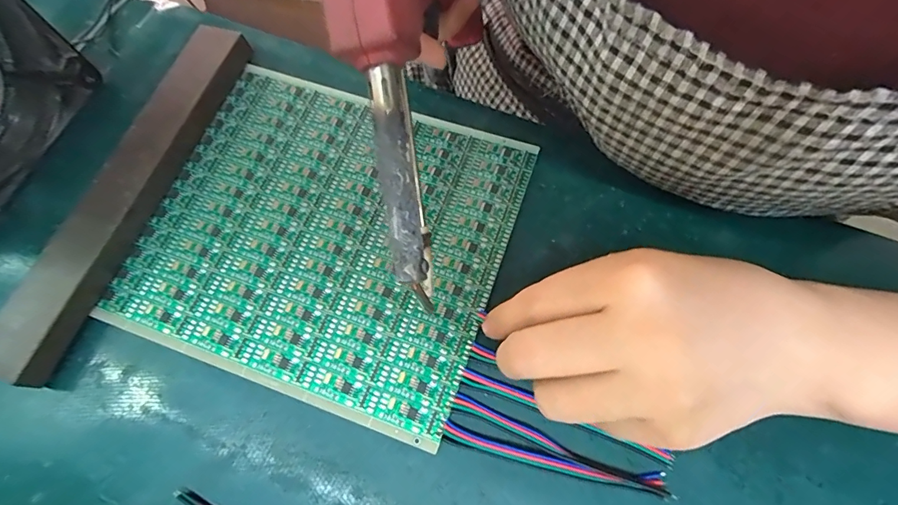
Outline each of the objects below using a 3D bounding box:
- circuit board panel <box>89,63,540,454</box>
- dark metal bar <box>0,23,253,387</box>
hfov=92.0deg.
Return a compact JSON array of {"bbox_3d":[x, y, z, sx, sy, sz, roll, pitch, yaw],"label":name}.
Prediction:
[{"bbox_3d":[-0.064,-0.013,0.229,0.180,0.006,0.164,19,70,7],"label":"circuit board panel"},{"bbox_3d":[-0.168,-0.036,0.230,0.029,0.018,0.206,18,70,7],"label":"dark metal bar"}]

